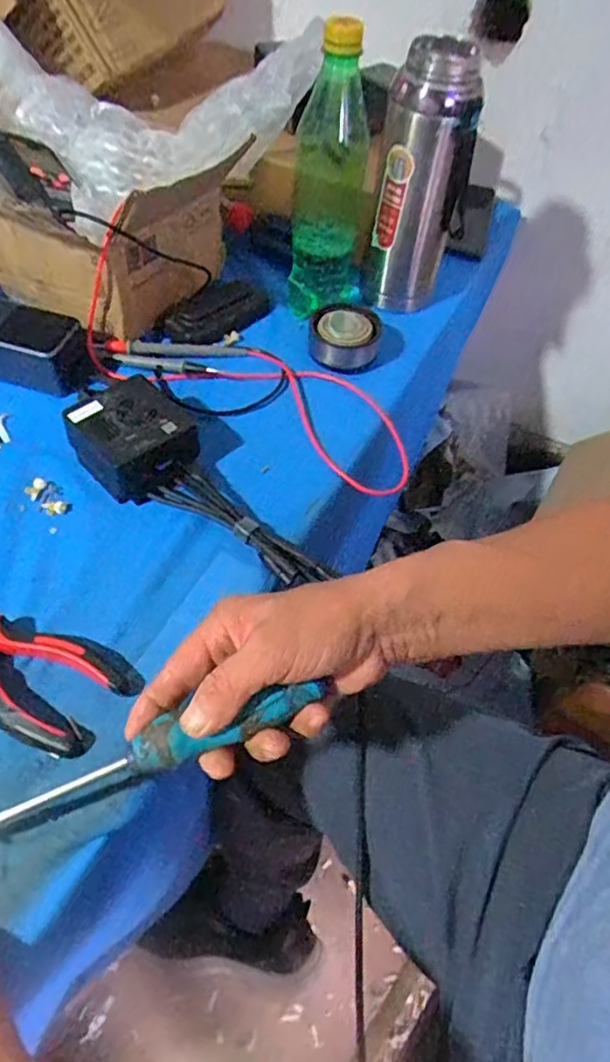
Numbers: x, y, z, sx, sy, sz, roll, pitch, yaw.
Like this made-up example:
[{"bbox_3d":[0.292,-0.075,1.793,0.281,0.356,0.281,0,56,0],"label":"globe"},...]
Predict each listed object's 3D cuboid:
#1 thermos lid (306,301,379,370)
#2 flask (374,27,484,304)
[{"bbox_3d":[0.038,-0.186,0.592,0.066,0.030,0.059,8,53,1],"label":"thermos lid"},{"bbox_3d":[0.110,-0.326,0.592,0.080,0.212,0.074,16,53,7],"label":"flask"}]

